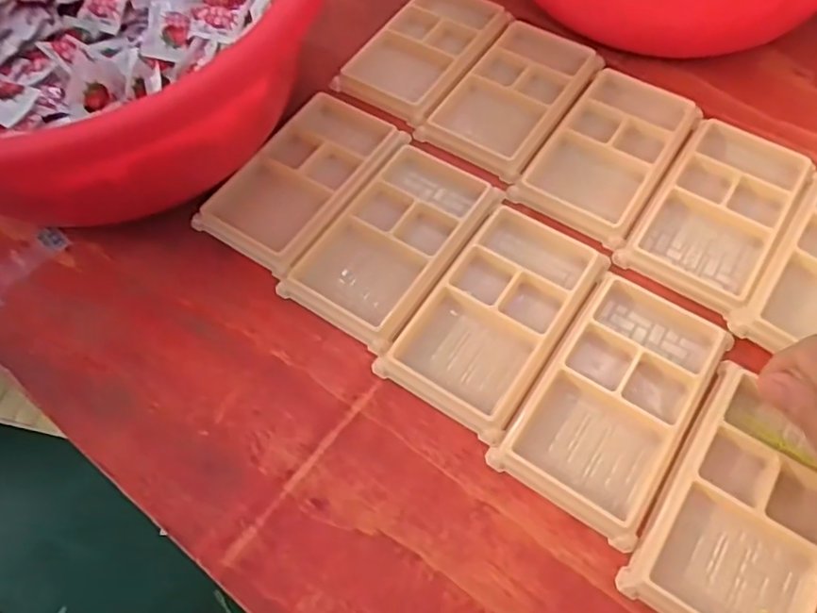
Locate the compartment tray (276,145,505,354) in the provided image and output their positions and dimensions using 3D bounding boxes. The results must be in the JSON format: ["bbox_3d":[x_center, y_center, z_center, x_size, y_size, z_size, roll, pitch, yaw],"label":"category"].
[{"bbox_3d":[-0.007,-0.043,0.380,0.084,0.009,0.136,29,67,17],"label":"compartment tray"}]

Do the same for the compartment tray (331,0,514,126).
[{"bbox_3d":[0.014,-0.193,0.457,0.080,0.010,0.131,31,67,17],"label":"compartment tray"}]

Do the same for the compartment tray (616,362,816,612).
[{"bbox_3d":[0.166,0.100,0.300,0.076,0.017,0.129,30,67,17],"label":"compartment tray"}]

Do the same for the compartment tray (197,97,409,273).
[{"bbox_3d":[-0.067,-0.086,0.407,0.079,0.011,0.136,29,67,17],"label":"compartment tray"}]

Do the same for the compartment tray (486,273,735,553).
[{"bbox_3d":[0.115,0.048,0.332,0.077,0.017,0.138,31,68,18],"label":"compartment tray"}]

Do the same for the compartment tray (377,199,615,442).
[{"bbox_3d":[0.052,0.003,0.355,0.080,0.009,0.136,30,67,17],"label":"compartment tray"}]

